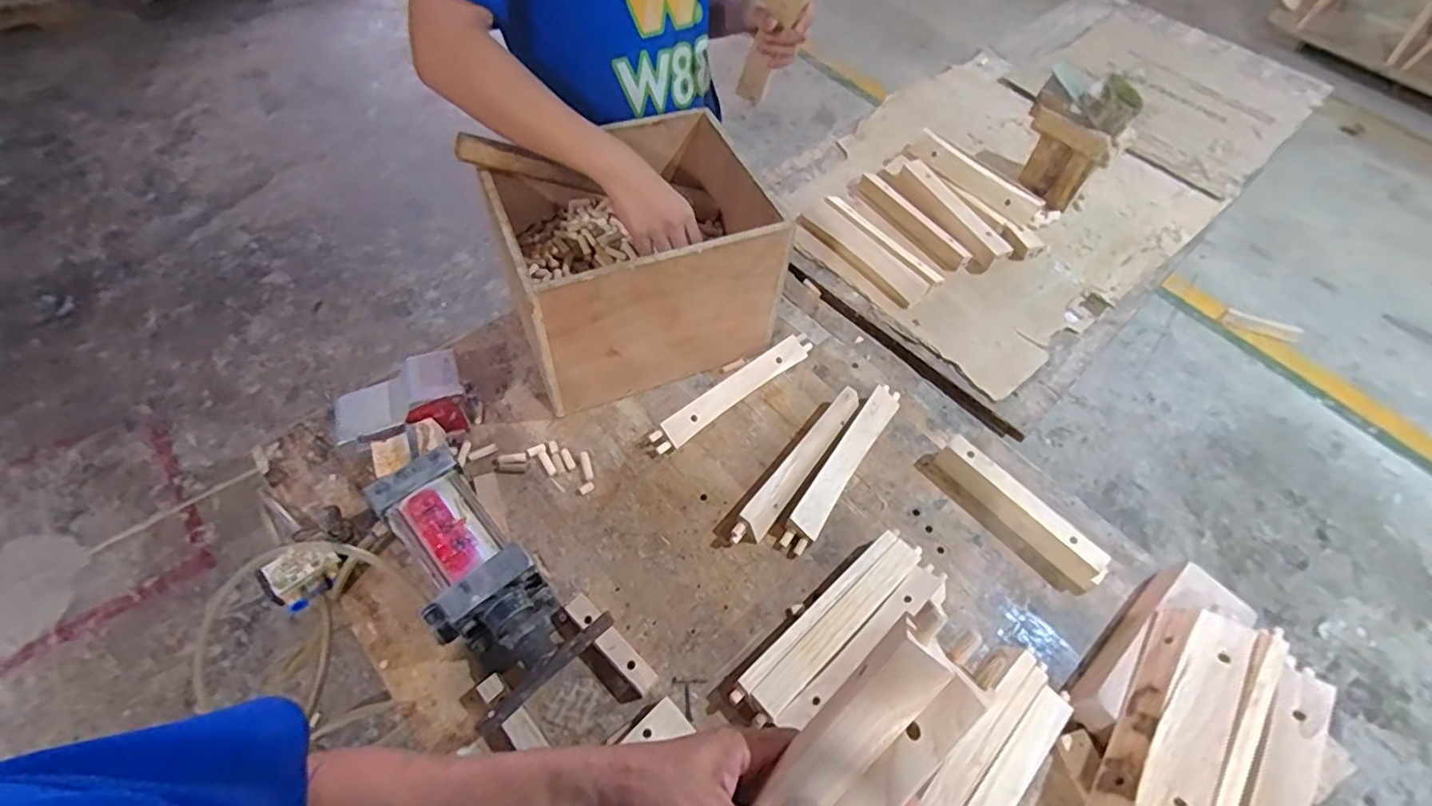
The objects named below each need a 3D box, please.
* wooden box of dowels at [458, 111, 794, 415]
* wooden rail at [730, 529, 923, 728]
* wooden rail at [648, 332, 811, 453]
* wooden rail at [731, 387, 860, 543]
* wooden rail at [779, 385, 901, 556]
[{"bbox_3d":[-0.114,-0.195,0.834,0.323,0.242,0.268,-19,60,-16],"label":"wooden box of dowels"},{"bbox_3d":[0.128,0.247,0.691,0.267,0.038,0.051,-36,66,-24],"label":"wooden rail"},{"bbox_3d":[0.028,-0.020,0.858,0.279,0.029,0.036,-35,66,-23],"label":"wooden rail"},{"bbox_3d":[0.110,0.079,0.799,0.034,0.047,0.263,34,61,17],"label":"wooden rail"},{"bbox_3d":[0.170,0.078,0.811,0.040,0.033,0.279,32,60,15],"label":"wooden rail"}]

